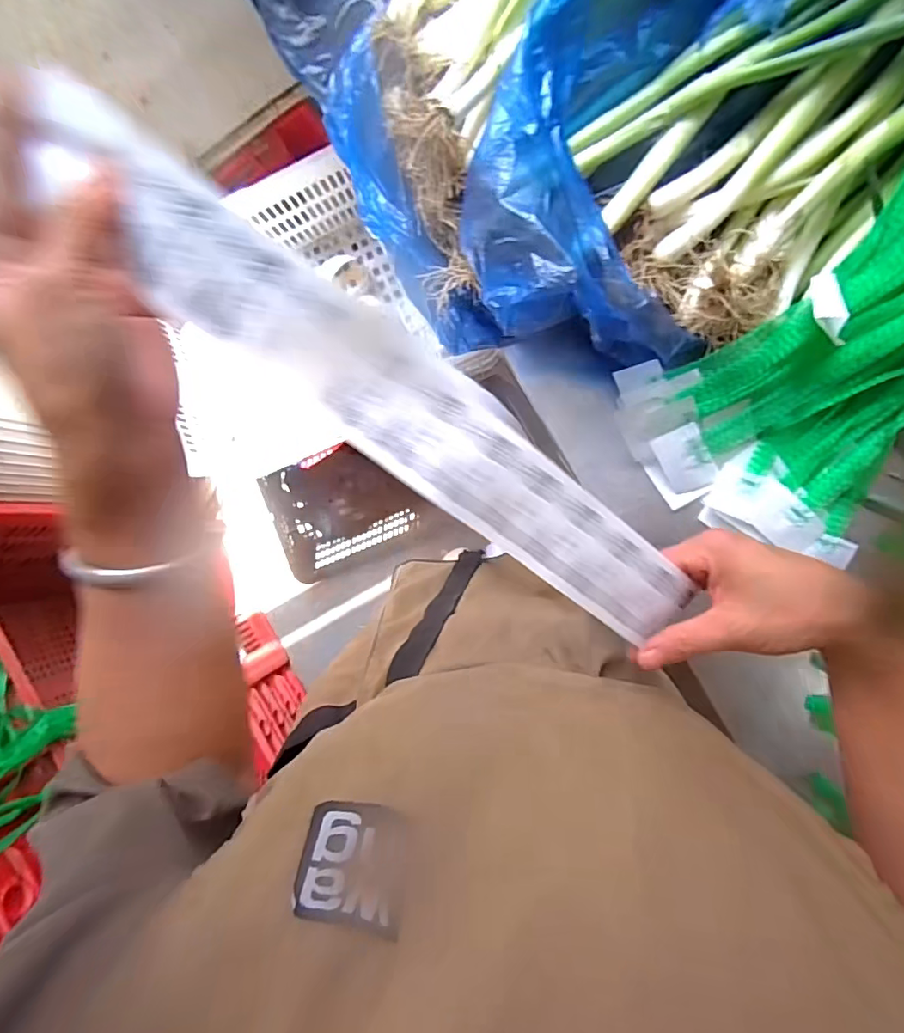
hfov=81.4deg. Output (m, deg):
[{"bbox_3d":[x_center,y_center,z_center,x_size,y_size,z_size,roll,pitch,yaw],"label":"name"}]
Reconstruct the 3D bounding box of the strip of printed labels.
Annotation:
[{"bbox_3d":[-0.012,-0.042,0.254,0.363,0.009,0.053,36,95,-19],"label":"strip of printed labels"}]

